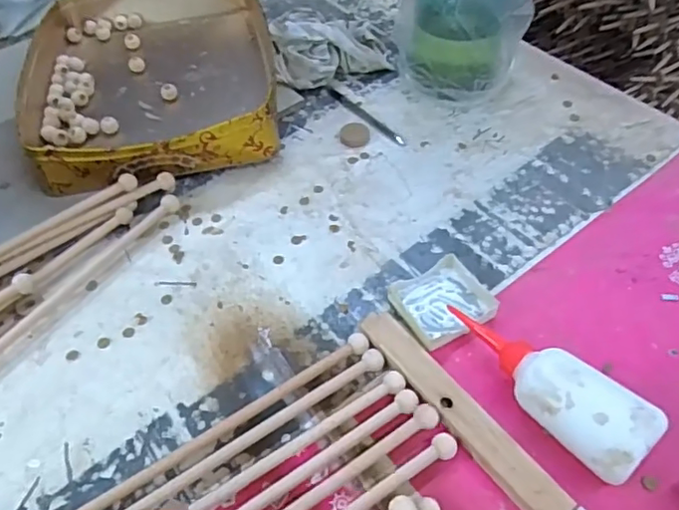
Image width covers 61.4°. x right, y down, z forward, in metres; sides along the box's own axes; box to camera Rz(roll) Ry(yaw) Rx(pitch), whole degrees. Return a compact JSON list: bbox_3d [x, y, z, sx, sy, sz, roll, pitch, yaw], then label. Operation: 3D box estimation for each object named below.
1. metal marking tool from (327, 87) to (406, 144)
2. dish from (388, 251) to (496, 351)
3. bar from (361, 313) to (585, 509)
[{"bbox_3d":[0.033,-0.173,0.711,0.012,0.006,0.142,-33,55,-22],"label":"metal marking tool"},{"bbox_3d":[0.093,0.042,0.524,0.081,0.015,0.076,-27,53,-18],"label":"dish"},{"bbox_3d":[0.117,0.147,0.429,0.033,0.019,0.288,-31,55,-21],"label":"bar"}]

